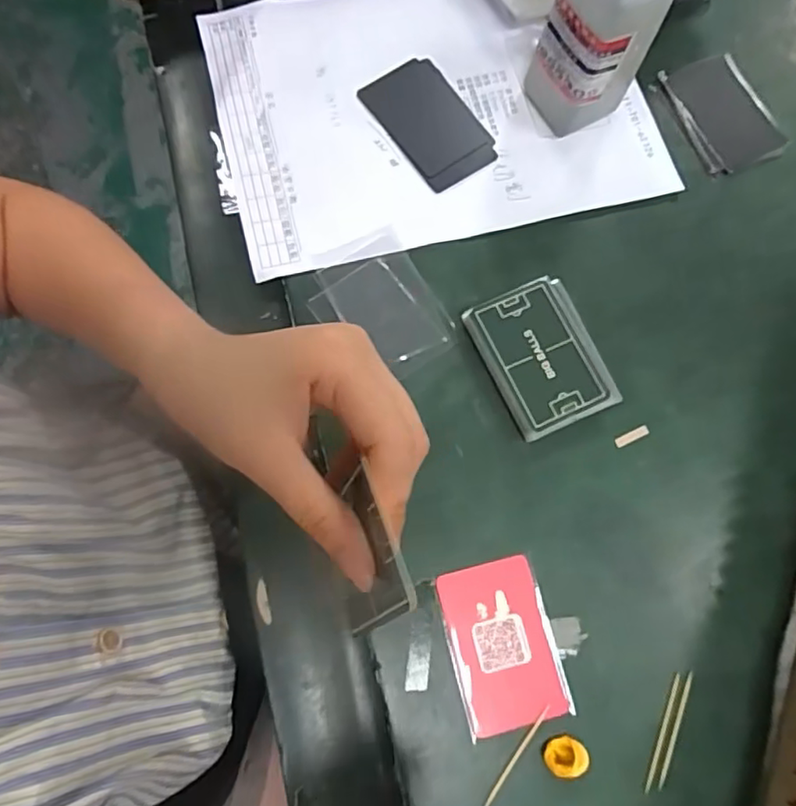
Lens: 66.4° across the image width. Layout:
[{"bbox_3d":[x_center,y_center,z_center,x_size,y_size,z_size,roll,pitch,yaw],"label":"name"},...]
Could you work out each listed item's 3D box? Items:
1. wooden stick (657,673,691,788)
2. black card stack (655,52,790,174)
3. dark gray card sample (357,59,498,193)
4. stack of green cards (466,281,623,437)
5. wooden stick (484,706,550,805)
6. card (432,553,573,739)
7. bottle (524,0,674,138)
[{"bbox_3d":[0.149,0.175,0.325,0.004,0.004,0.060,25,75,5],"label":"wooden stick"},{"bbox_3d":[0.236,-0.211,0.443,0.062,0.011,0.091,-22,76,-8],"label":"black card stack"},{"bbox_3d":[0.022,-0.196,0.423,0.060,0.005,0.098,-33,78,-11],"label":"dark gray card sample"},{"bbox_3d":[0.088,-0.028,0.371,0.068,0.017,0.087,-23,76,-8],"label":"stack of green cards"},{"bbox_3d":[0.063,0.188,0.323,0.004,0.004,0.060,37,76,8],"label":"wooden stick"},{"bbox_3d":[0.058,0.133,0.336,0.056,0.004,0.086,-13,75,-6],"label":"card"},{"bbox_3d":[0.131,-0.239,0.372,0.071,0.137,0.054,-40,79,-12],"label":"bottle"}]

